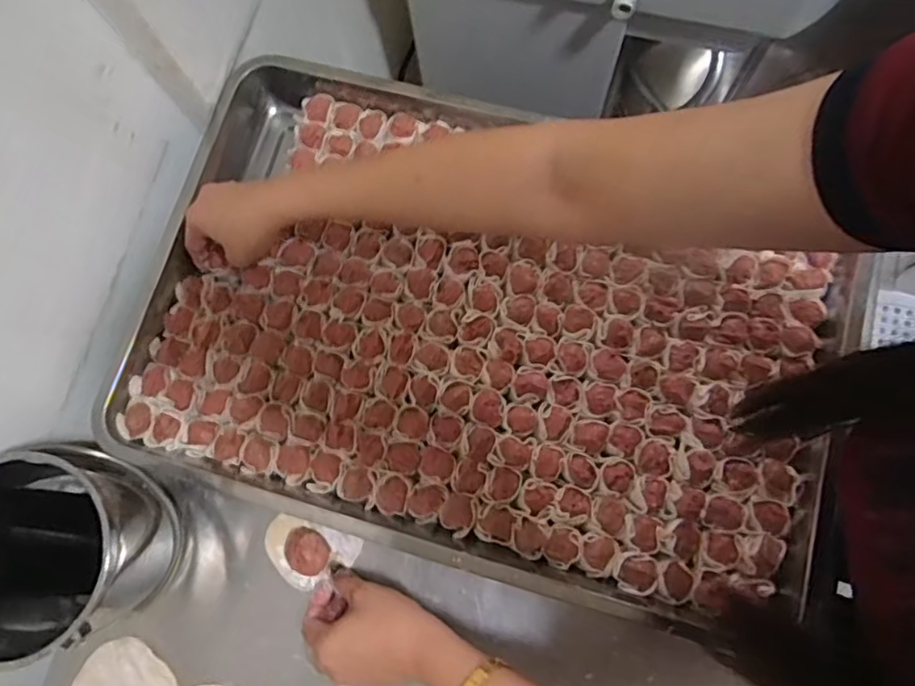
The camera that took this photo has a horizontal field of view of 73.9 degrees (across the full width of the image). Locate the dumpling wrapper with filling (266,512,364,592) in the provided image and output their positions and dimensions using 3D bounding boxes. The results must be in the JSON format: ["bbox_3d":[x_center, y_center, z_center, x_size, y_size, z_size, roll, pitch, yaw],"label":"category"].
[{"bbox_3d":[-0.127,0.178,0.510,0.078,0.028,0.052,17,77,5],"label":"dumpling wrapper with filling"}]

